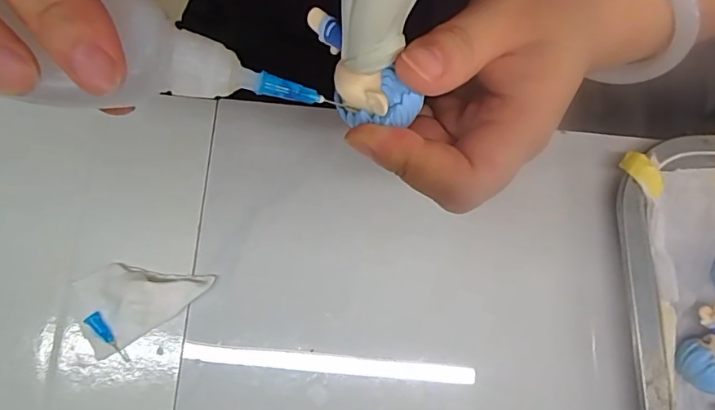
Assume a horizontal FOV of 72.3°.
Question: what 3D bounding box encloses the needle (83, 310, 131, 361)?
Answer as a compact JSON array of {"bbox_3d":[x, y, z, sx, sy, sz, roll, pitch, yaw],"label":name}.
[{"bbox_3d":[-0.126,0.067,0.247,0.007,0.004,0.030,-37,94,-6],"label":"needle"}]

